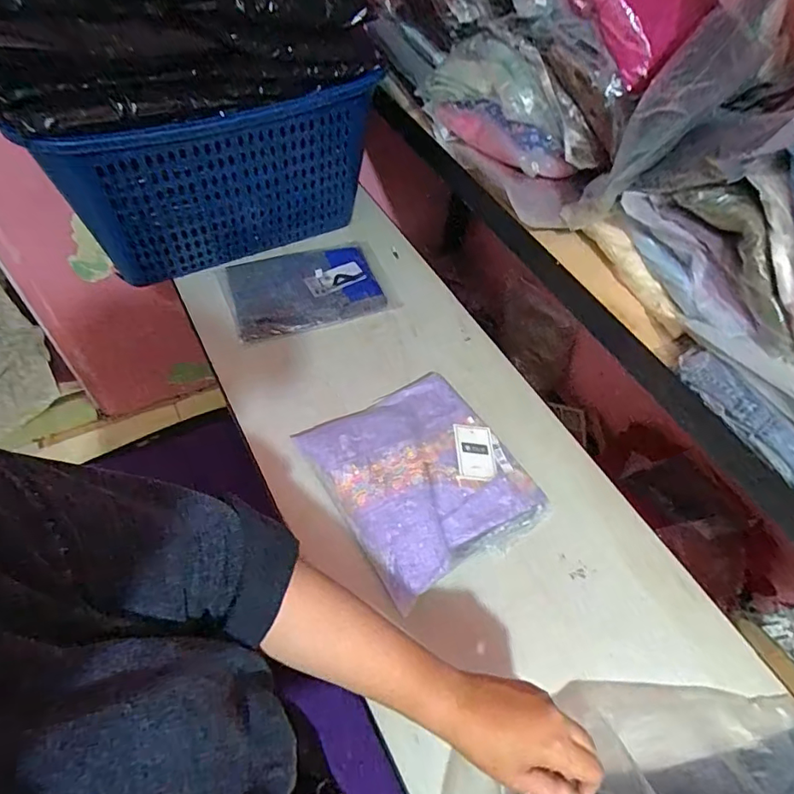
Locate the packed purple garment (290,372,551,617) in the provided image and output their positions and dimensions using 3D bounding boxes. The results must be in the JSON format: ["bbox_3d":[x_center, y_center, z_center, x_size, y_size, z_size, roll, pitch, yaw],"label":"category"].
[{"bbox_3d":[0.034,0.105,0.730,0.249,0.041,0.276,-26,61,-22],"label":"packed purple garment"}]

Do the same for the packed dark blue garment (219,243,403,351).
[{"bbox_3d":[-0.158,-0.199,0.930,0.279,0.034,0.184,-16,57,-16],"label":"packed dark blue garment"}]

